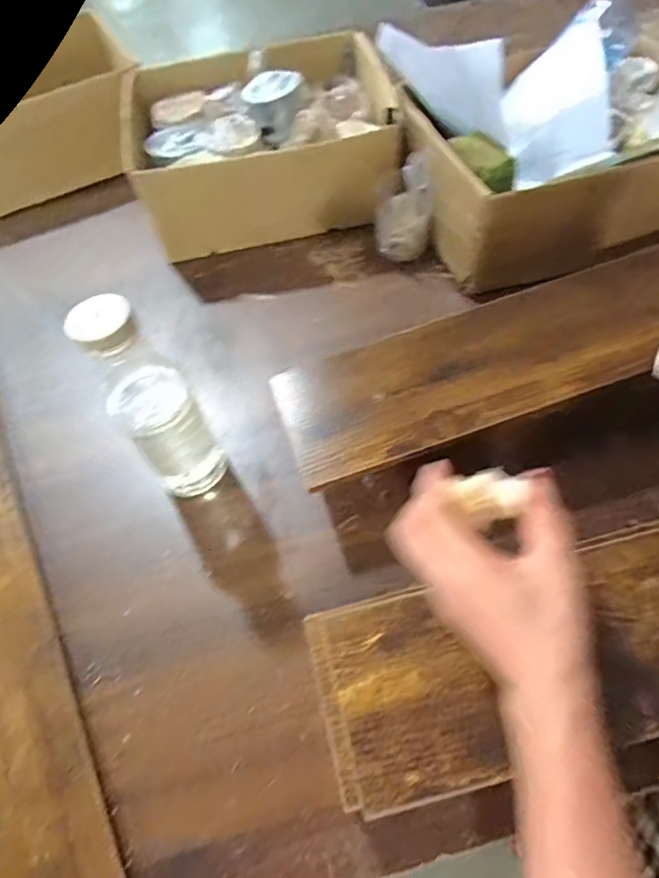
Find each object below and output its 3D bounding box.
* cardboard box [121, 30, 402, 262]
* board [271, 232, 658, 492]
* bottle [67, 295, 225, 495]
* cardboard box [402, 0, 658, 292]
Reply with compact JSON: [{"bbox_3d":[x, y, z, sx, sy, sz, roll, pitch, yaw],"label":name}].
[{"bbox_3d":[-0.088,-0.404,0.693,0.318,0.132,0.312,-11,58,-1],"label":"cardboard box"},{"bbox_3d":[0.409,-0.165,0.468,0.945,0.018,0.142,-18,62,-2],"label":"board"},{"bbox_3d":[-0.137,-0.023,0.419,0.064,0.211,0.052,-31,61,-12],"label":"bottle"},{"bbox_3d":[0.276,-0.334,0.597,0.329,0.158,0.241,-16,59,-4],"label":"cardboard box"}]

